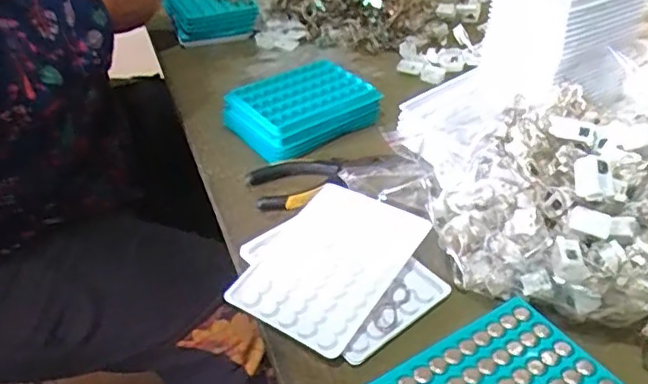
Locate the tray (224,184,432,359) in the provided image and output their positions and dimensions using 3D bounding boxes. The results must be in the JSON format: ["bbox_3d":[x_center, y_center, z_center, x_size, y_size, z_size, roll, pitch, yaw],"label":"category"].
[{"bbox_3d":[0.005,0.047,0.419,0.095,0.009,0.128,20,51,31],"label":"tray"}]

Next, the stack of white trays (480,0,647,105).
[{"bbox_3d":[0.244,-0.162,0.600,0.147,0.110,0.109,-19,42,-21],"label":"stack of white trays"}]

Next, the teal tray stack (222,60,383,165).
[{"bbox_3d":[-0.025,-0.083,0.583,0.133,0.037,0.092,-24,44,-26],"label":"teal tray stack"}]

